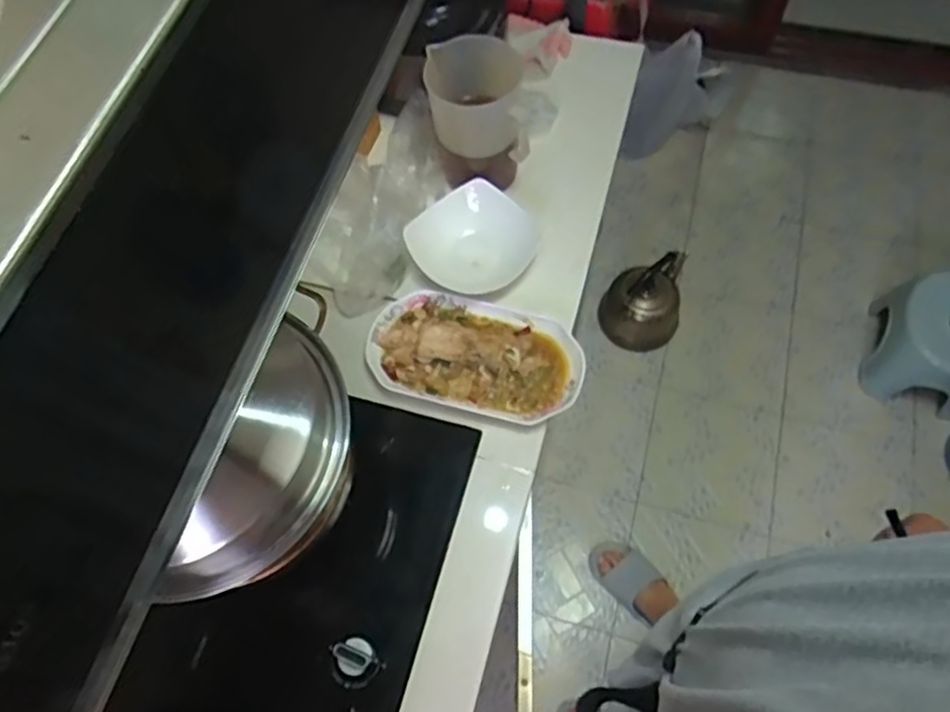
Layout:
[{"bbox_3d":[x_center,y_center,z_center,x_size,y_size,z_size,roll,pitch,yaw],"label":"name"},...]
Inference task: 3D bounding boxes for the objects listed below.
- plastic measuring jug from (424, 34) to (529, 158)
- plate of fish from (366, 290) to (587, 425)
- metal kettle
[{"bbox_3d":[0.005,-0.371,0.969,0.140,0.127,0.111,-7,64,0],"label":"plastic measuring jug"},{"bbox_3d":[-0.001,-0.002,0.944,0.295,0.030,0.157,12,66,9],"label":"plate of fish"},{"bbox_3d":[0.429,-0.157,1.727,0.199,0.202,0.231,15,67,11],"label":"metal kettle"}]

